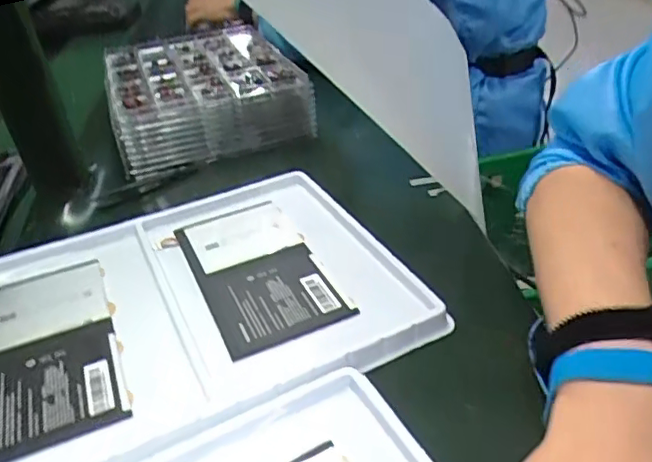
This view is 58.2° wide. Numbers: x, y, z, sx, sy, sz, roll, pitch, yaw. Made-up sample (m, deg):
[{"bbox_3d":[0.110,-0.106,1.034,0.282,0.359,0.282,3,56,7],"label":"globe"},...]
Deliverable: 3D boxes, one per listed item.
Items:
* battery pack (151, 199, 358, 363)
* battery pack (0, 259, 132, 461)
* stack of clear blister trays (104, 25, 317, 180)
[{"bbox_3d":[-0.055,0.027,0.450,0.094,0.008,0.166,-20,37,-21],"label":"battery pack"},{"bbox_3d":[-0.189,0.078,0.393,0.090,0.005,0.169,-17,36,-18],"label":"battery pack"},{"bbox_3d":[-0.147,-0.167,0.685,0.197,0.067,0.237,-14,36,-14],"label":"stack of clear blister trays"}]

